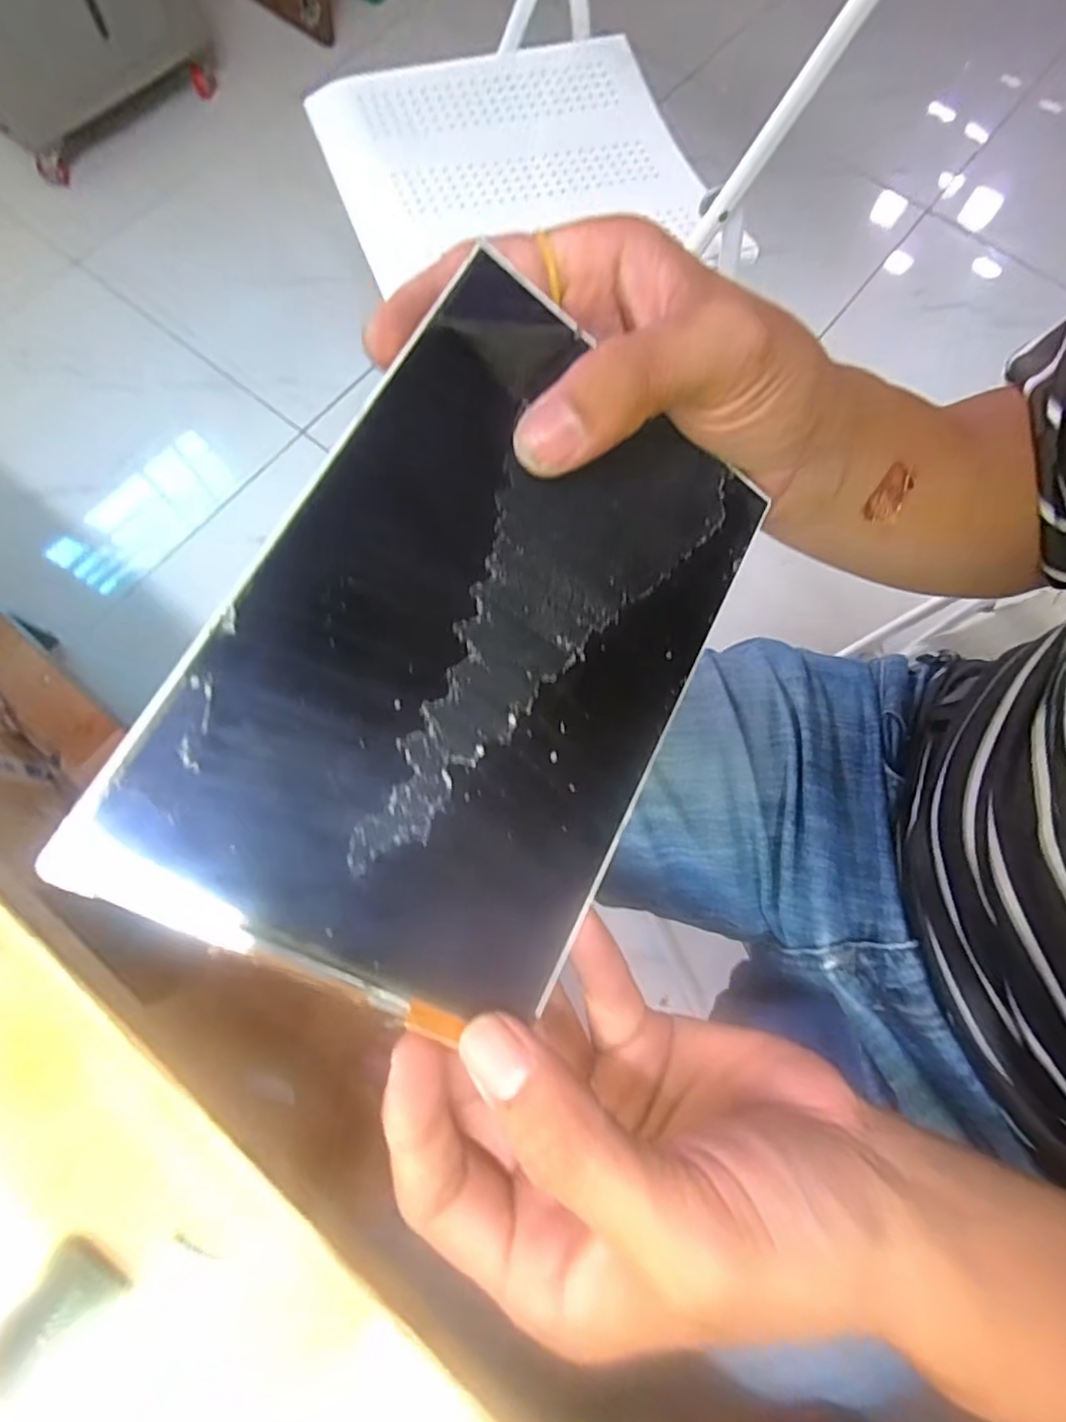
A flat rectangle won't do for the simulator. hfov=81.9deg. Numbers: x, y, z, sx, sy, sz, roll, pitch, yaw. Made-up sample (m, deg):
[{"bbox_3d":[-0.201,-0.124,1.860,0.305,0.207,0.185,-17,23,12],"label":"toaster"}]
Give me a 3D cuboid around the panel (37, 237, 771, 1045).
[{"bbox_3d":[-0.011,-0.016,0.157,0.112,0.004,0.174,32,75,-18],"label":"panel"}]

